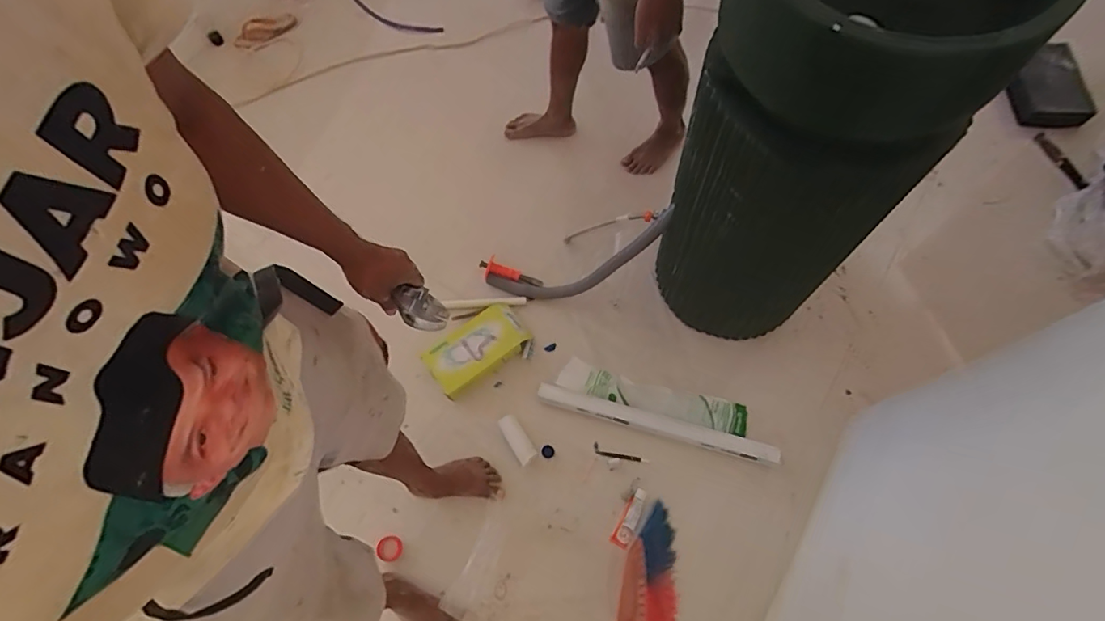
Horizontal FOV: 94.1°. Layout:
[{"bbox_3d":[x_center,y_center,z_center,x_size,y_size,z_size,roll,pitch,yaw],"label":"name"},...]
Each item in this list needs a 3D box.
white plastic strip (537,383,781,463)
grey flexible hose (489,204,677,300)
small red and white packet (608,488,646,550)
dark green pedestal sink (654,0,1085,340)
[{"bbox_3d":[0.259,0.285,1.313,0.605,0.029,0.046,14,68,11],"label":"white plastic strip"},{"bbox_3d":[0.088,-0.118,1.414,0.592,0.163,0.100,-18,64,31],"label":"grey flexible hose"},{"bbox_3d":[0.188,0.501,1.244,0.043,0.024,0.138,24,71,15],"label":"small red and white packet"},{"bbox_3d":[0.482,-0.263,1.036,0.359,0.919,0.359,-39,69,-12],"label":"dark green pedestal sink"}]

